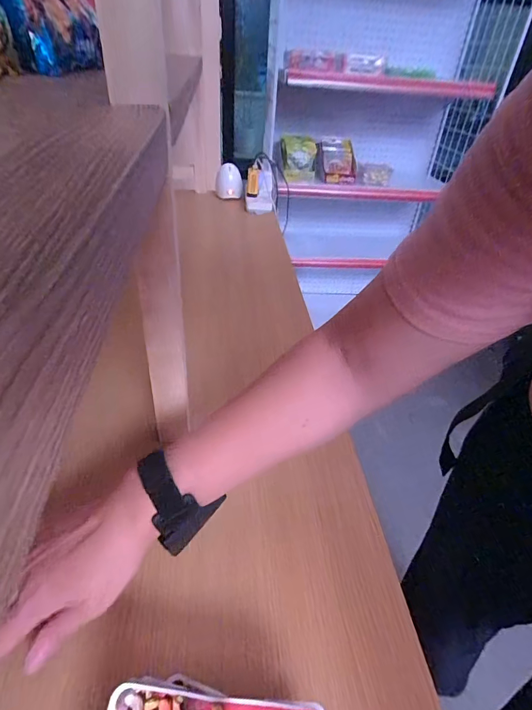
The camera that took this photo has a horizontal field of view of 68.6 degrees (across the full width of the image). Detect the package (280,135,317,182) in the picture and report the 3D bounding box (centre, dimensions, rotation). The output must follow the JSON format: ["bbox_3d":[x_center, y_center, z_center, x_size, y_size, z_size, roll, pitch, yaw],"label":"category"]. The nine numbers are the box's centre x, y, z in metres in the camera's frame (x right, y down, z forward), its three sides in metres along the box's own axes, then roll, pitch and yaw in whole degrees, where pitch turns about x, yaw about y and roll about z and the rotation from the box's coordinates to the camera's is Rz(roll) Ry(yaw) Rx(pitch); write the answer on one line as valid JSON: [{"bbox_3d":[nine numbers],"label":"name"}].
[{"bbox_3d":[0.112,-0.666,1.325,0.118,0.144,0.037,-5,12,-3],"label":"package"}]

